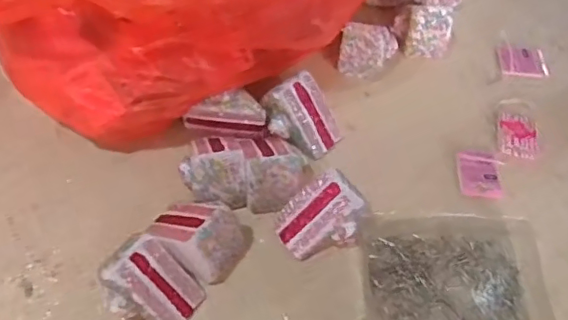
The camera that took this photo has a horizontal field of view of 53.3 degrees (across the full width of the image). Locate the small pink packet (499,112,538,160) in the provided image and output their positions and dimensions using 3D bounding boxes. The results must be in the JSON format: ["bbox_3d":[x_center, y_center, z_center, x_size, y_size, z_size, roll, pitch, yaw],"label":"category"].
[{"bbox_3d":[0.273,-0.027,0.657,0.044,0.008,0.064,16,60,-4],"label":"small pink packet"}]

